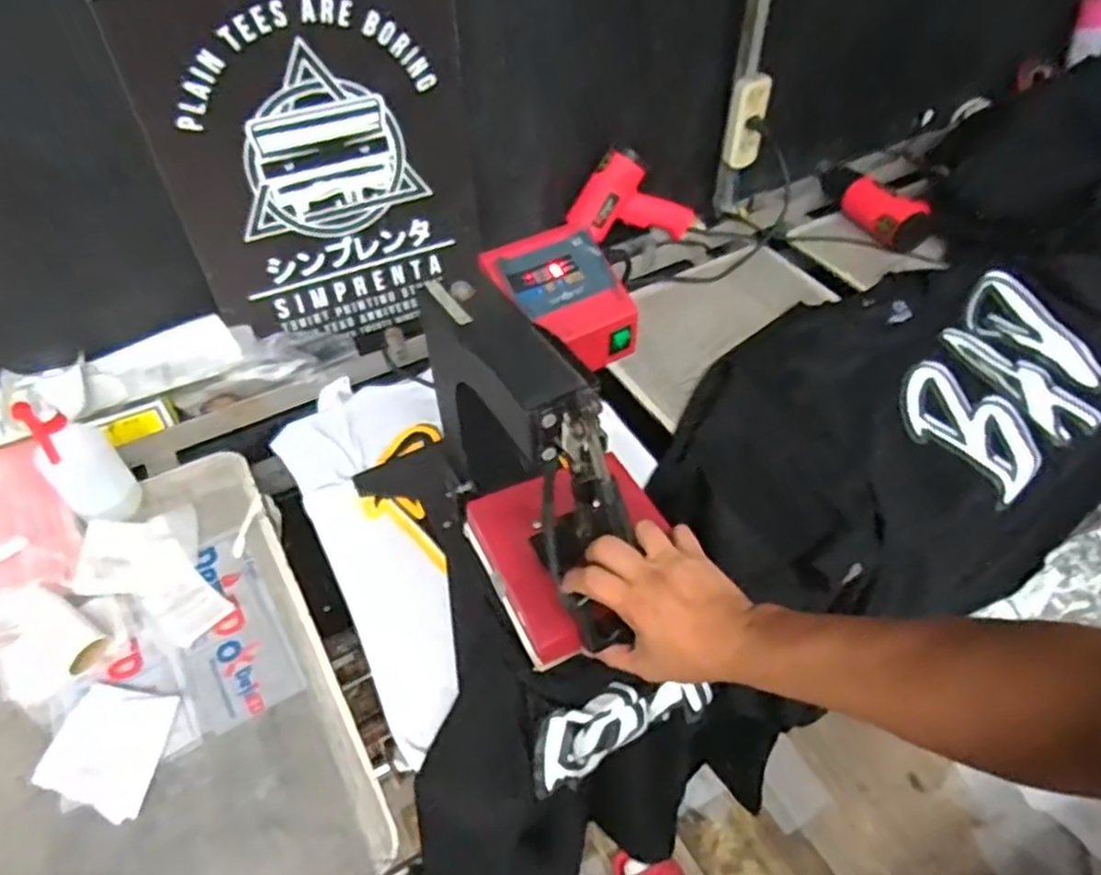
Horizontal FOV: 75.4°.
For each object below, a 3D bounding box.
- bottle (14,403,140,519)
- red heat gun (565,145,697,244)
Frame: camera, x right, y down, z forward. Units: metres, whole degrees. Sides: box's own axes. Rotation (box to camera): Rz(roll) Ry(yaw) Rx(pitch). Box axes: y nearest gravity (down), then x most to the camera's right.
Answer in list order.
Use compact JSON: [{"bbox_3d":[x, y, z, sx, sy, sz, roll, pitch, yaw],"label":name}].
[{"bbox_3d":[-0.508,0.025,0.771,0.064,0.189,0.068,33,56,27],"label":"bottle"},{"bbox_3d":[0.130,-0.373,1.185,0.194,0.138,0.075,27,15,-35],"label":"red heat gun"}]

